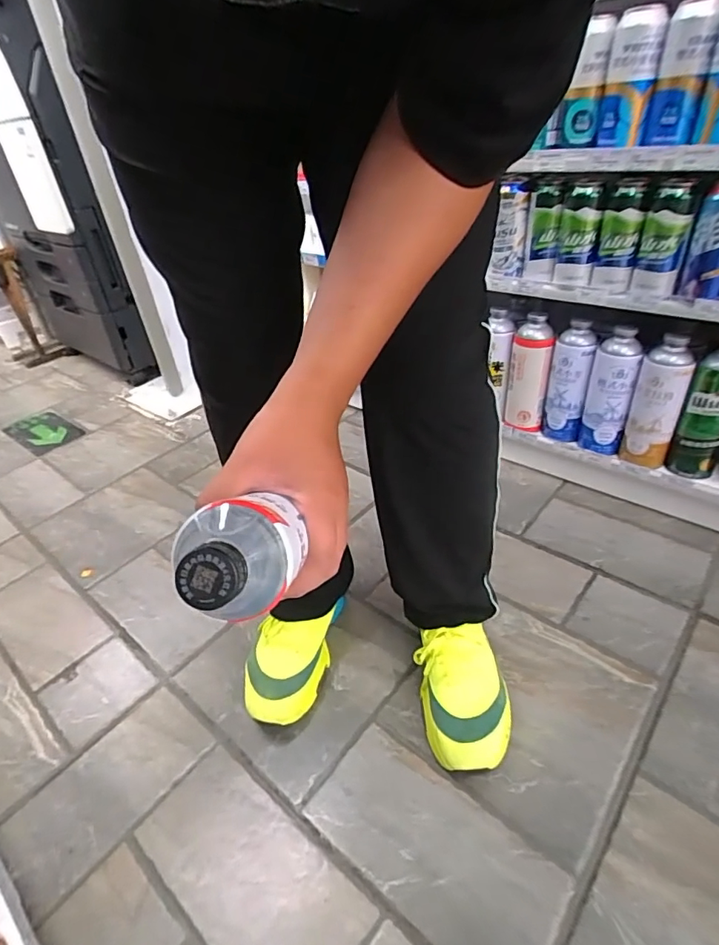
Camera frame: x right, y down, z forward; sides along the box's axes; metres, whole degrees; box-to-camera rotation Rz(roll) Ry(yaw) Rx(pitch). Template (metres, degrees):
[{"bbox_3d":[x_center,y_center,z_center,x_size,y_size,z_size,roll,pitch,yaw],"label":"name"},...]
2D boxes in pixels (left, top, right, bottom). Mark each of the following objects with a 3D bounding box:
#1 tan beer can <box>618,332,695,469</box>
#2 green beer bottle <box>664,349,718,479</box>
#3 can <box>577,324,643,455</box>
[{"bbox_3d":[0.547,-0.126,0.923,0.083,0.226,0.096,18,44,30],"label":"tan beer can"},{"bbox_3d":[0.616,-0.100,0.886,0.081,0.237,0.074,18,44,30],"label":"green beer bottle"},{"bbox_3d":[0.487,-0.157,0.974,0.078,0.230,0.081,13,41,25],"label":"can"}]

